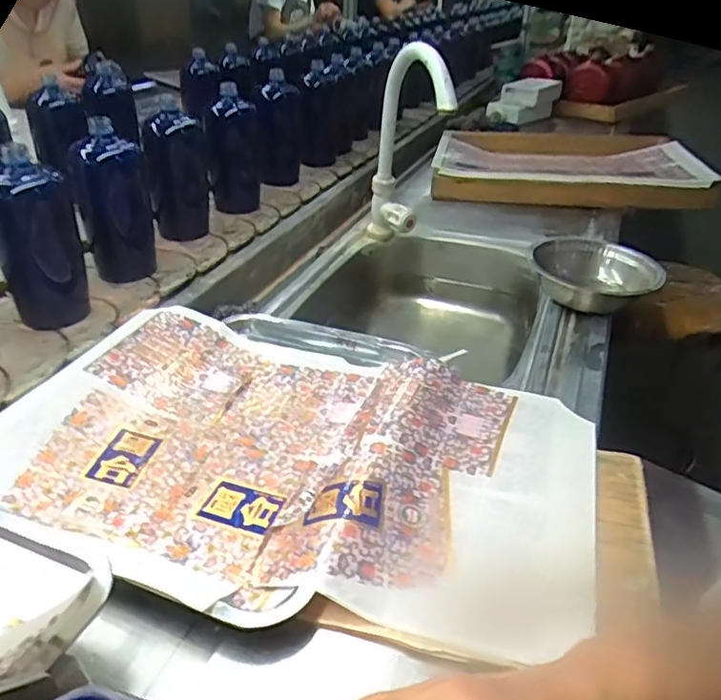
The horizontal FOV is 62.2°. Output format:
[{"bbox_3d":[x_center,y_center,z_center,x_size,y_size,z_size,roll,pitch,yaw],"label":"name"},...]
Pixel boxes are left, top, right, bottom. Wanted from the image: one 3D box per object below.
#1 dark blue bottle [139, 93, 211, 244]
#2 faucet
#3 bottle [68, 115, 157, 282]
[{"bbox_3d":[-0.267,-0.273,0.893,0.082,0.179,0.089,-4,34,-9],"label":"dark blue bottle"},{"bbox_3d":[0.069,-0.266,0.852,0.051,0.302,0.227,-10,36,-17],"label":"faucet"},{"bbox_3d":[-0.309,-0.181,0.756,0.066,0.174,0.076,14,36,17],"label":"bottle"}]

